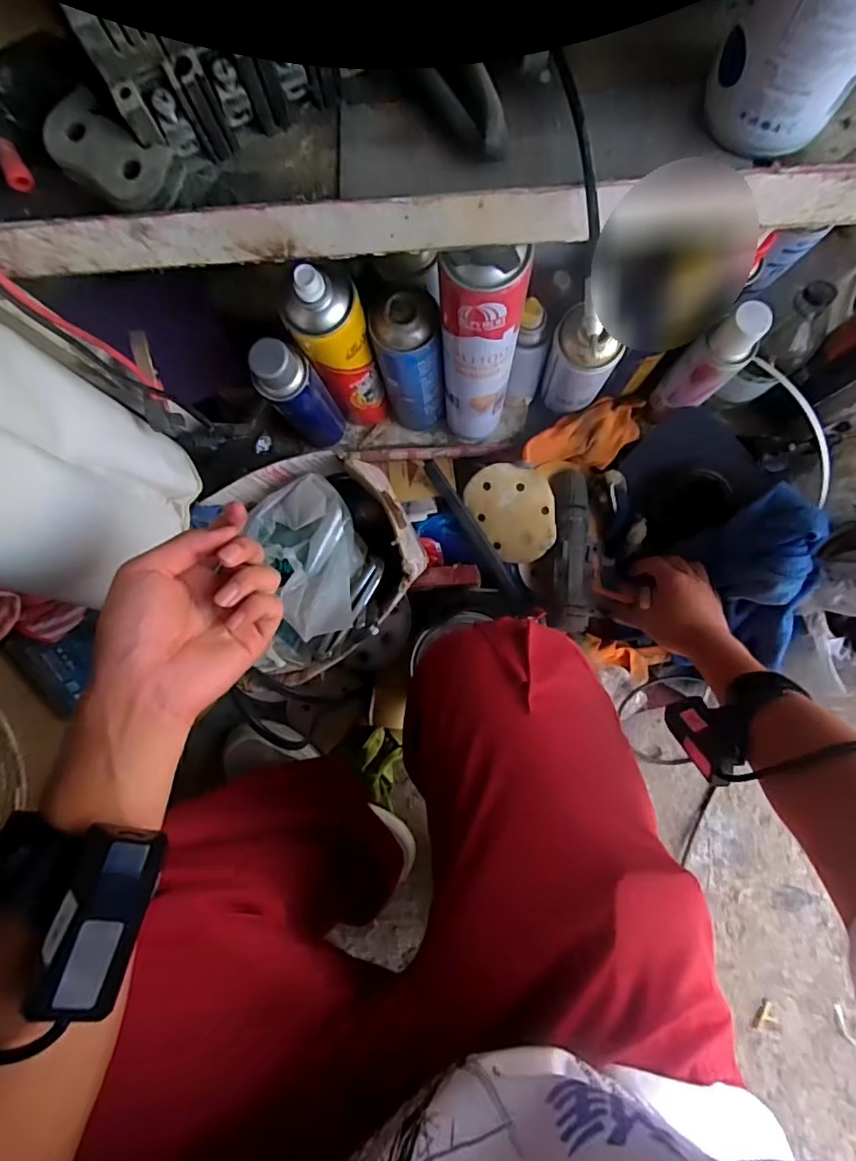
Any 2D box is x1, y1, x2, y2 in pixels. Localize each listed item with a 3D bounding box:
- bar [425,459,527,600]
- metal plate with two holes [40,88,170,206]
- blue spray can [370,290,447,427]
[{"bbox_3d":[0.055,-0.059,0.647,0.018,0.020,0.193,-34,86,-1],"label":"bar"},{"bbox_3d":[-0.151,-0.203,0.256,0.061,0.006,0.033,36,88,4],"label":"metal plate with two holes"},{"bbox_3d":[-0.016,-0.208,0.539,0.056,0.194,0.051,0,86,2],"label":"blue spray can"}]

